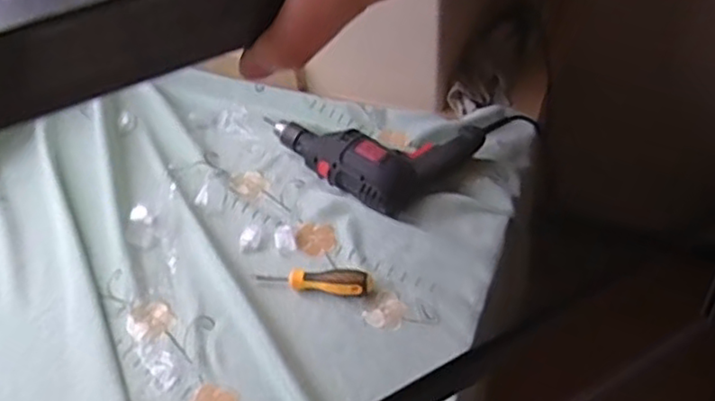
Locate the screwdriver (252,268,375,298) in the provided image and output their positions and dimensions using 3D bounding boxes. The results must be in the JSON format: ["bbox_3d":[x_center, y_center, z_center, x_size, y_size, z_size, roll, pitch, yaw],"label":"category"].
[{"bbox_3d":[-0.059,0.100,0.843,0.155,0.021,0.034,5,46,10],"label":"screwdriver"}]

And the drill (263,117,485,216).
[{"bbox_3d":[0.026,-0.092,0.998,0.204,0.069,0.265,-34,52,-25],"label":"drill"}]

